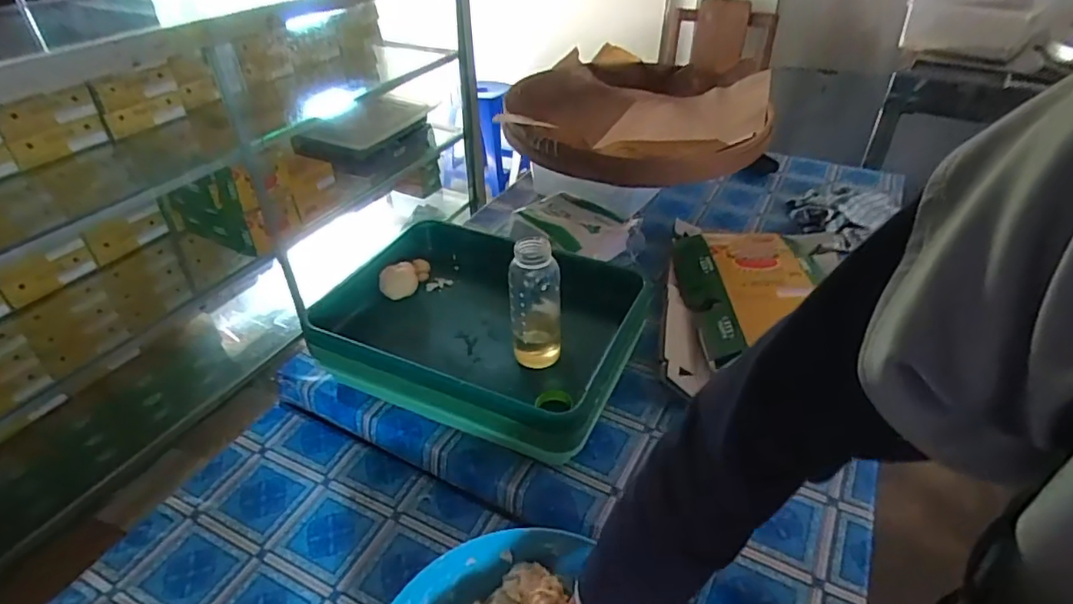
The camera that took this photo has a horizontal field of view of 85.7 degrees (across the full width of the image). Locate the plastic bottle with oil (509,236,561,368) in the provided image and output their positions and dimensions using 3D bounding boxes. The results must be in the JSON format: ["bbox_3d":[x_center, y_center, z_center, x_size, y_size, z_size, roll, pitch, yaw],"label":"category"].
[{"bbox_3d":[-0.001,0.002,0.653,0.058,0.147,0.050,-1,38,0],"label":"plastic bottle with oil"}]

